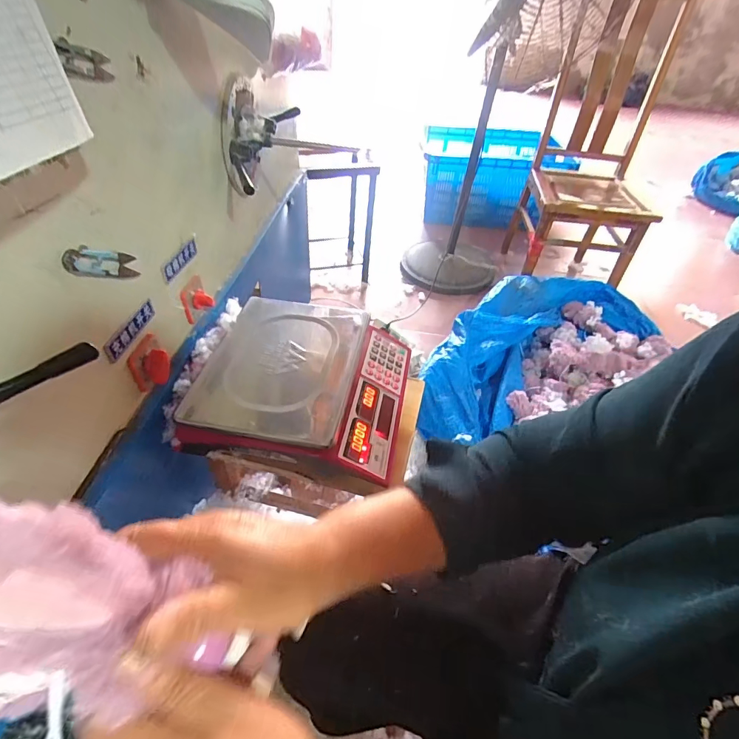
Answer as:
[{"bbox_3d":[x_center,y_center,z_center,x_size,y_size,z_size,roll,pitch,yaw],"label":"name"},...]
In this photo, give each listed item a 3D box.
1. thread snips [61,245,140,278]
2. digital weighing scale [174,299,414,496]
[{"bbox_3d":[-0.296,-0.118,0.468,0.009,0.030,0.116,7,10,3],"label":"thread snips"},{"bbox_3d":[-0.101,0.025,0.689,0.313,0.101,0.303,8,44,4],"label":"digital weighing scale"}]

